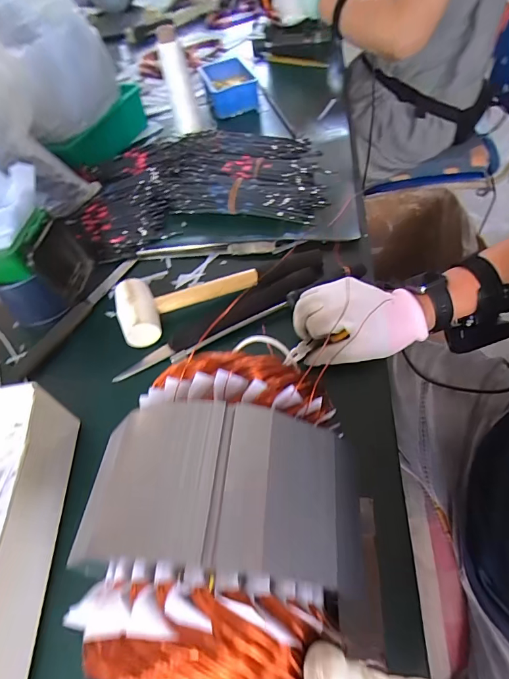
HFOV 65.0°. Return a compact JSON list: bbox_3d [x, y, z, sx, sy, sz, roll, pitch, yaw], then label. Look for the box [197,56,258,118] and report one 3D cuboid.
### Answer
[{"bbox_3d":[-0.051,-0.519,0.821,0.092,0.052,0.164,-17,53,-4],"label":"box"}]

